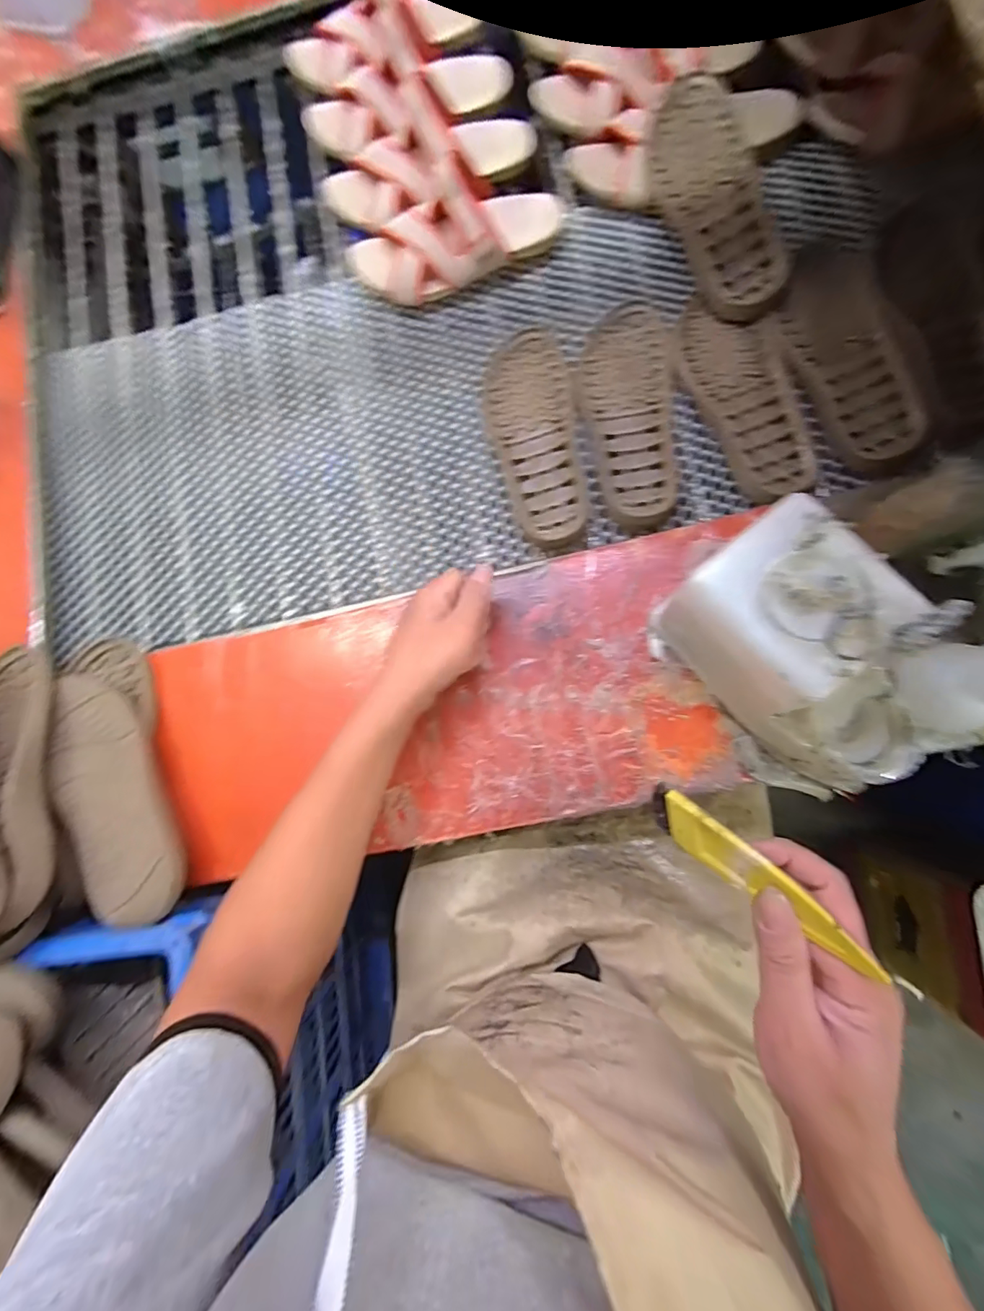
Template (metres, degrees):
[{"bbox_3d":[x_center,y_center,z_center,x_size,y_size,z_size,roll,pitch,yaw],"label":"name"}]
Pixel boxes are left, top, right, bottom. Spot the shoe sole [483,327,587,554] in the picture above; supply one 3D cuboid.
[{"bbox_3d":[0.043,-0.239,0.511,0.087,0.022,0.250,-7,83,5],"label":"shoe sole"}]

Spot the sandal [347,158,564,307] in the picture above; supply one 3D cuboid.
[{"bbox_3d":[-0.040,-0.464,0.523,0.242,0.076,0.091,-15,82,4],"label":"sandal"}]

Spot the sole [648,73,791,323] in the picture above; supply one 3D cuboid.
[{"bbox_3d":[0.230,-0.468,0.490,0.084,0.025,0.236,-22,91,20],"label":"sole"}]

